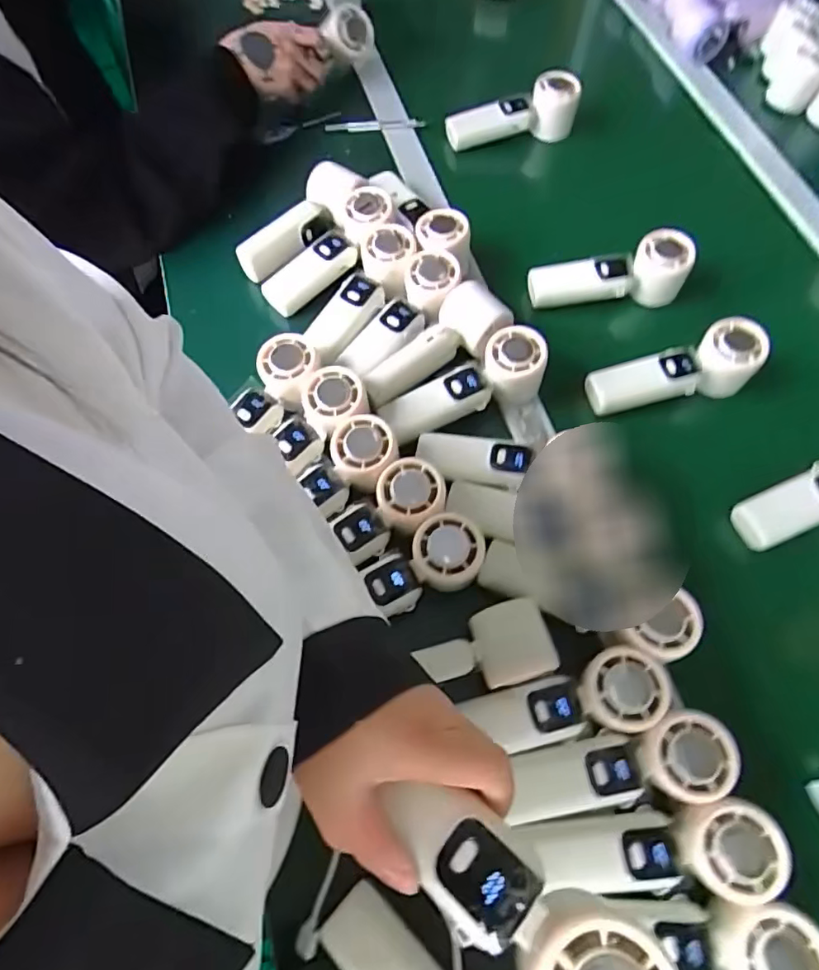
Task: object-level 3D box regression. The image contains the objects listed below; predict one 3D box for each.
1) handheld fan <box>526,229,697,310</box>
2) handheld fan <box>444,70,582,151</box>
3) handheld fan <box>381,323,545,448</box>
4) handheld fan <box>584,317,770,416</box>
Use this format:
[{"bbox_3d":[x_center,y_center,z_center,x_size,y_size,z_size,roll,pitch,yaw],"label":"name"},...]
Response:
[{"bbox_3d":[0.215,-0.225,0.595,0.168,0.053,0.058,-7,66,9],"label":"handheld fan"},{"bbox_3d":[0.128,-0.467,0.691,0.160,0.060,0.048,-11,67,-7],"label":"handheld fan"},{"bbox_3d":[0.054,-0.089,0.528,0.157,0.053,0.048,-27,69,0],"label":"handheld fan"},{"bbox_3d":[0.258,-0.108,0.542,0.166,0.045,0.053,-16,67,6],"label":"handheld fan"}]

